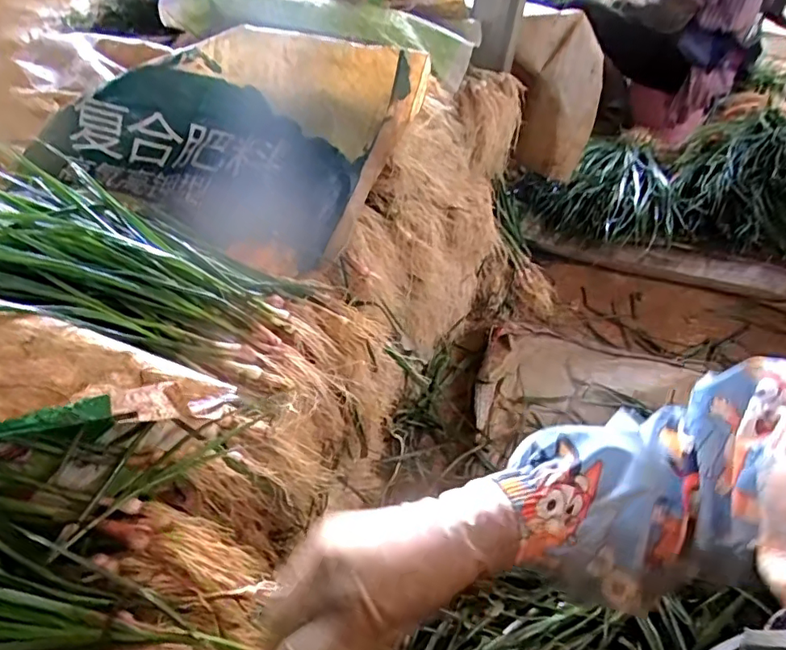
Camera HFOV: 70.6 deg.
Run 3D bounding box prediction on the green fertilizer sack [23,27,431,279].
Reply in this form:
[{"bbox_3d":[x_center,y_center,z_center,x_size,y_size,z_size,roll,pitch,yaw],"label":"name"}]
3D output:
[{"bbox_3d":[-0.231,-0.269,0.744,0.450,0.201,0.269,22,43,15],"label":"green fertilizer sack"}]

